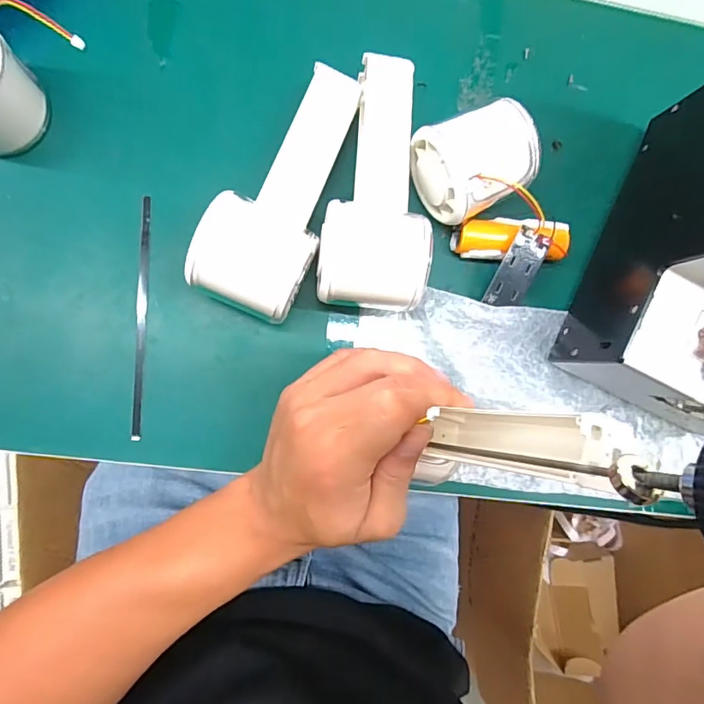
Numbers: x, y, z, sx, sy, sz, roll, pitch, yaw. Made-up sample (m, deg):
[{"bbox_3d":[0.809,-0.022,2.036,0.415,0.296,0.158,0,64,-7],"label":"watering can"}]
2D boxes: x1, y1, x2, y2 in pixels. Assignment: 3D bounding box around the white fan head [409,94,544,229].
[{"bbox_3d":[0.072,-0.114,0.299,0.062,0.054,0.055,-28,92,-7],"label":"white fan head"}]

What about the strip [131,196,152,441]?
[{"bbox_3d":[-0.130,-0.021,0.300,0.006,0.004,0.147,2,88,-14],"label":"strip"}]

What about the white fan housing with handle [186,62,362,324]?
[{"bbox_3d":[-0.039,-0.097,0.289,0.058,0.050,0.154,24,86,-6],"label":"white fan housing with handle"}]

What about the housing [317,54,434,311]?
[{"bbox_3d":[0.013,-0.102,0.295,0.063,0.049,0.155,3,88,-7],"label":"housing"}]

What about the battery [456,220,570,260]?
[{"bbox_3d":[0.103,-0.071,0.316,0.071,0.026,0.019,3,88,-7],"label":"battery"}]

